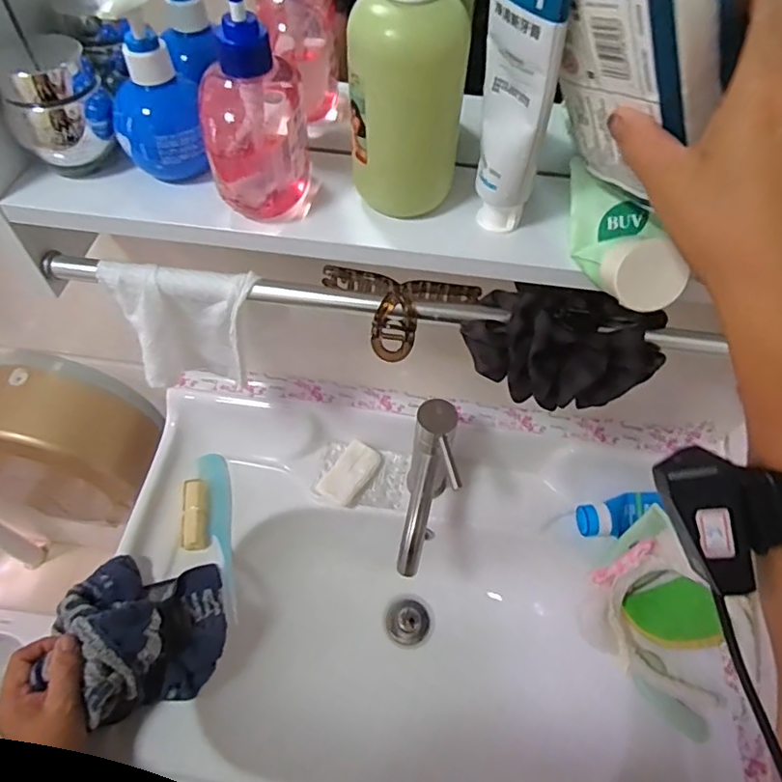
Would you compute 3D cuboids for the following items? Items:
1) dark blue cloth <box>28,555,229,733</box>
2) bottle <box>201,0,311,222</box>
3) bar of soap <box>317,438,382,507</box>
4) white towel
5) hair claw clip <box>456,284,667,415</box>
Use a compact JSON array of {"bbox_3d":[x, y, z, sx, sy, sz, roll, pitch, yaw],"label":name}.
[{"bbox_3d":[-0.264,0.253,0.594,0.148,0.110,0.156,-3,56,-4],"label":"dark blue cloth"},{"bbox_3d":[-0.085,-0.182,0.351,0.059,0.138,0.075,-3,56,-4],"label":"bottle"},{"bbox_3d":[-0.052,0.107,0.733,0.052,0.018,0.087,32,60,18],"label":"bar of soap"},{"bbox_3d":[-0.169,-0.045,0.477,0.116,0.119,0.047,1,55,-1],"label":"white towel"},{"bbox_3d":[0.128,-0.031,0.424,0.144,0.069,0.078,18,57,10],"label":"hair claw clip"}]

